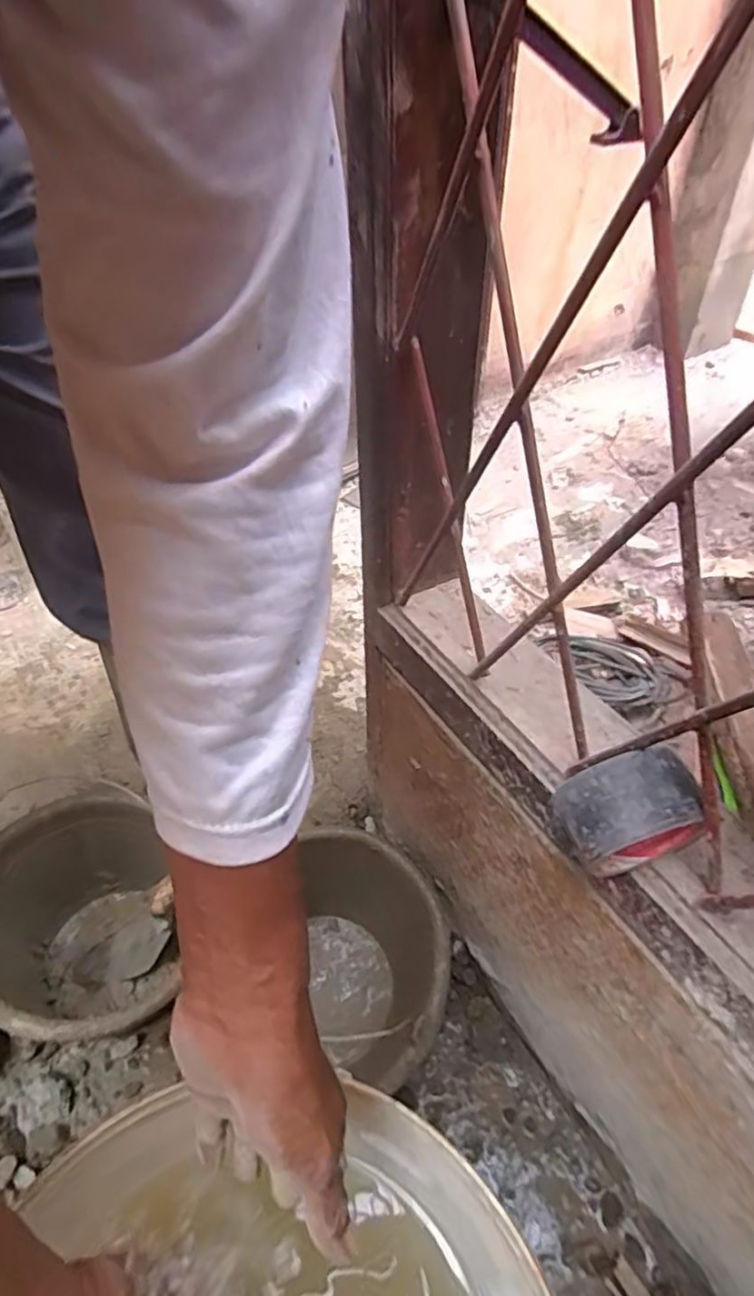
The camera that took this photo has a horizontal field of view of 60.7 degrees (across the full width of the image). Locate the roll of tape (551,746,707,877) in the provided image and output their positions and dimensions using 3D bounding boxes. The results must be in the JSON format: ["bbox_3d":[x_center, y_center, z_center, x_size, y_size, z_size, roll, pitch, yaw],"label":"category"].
[{"bbox_3d":[0.152,0.101,0.392,0.086,0.070,0.050,-15,48,-14],"label":"roll of tape"}]

